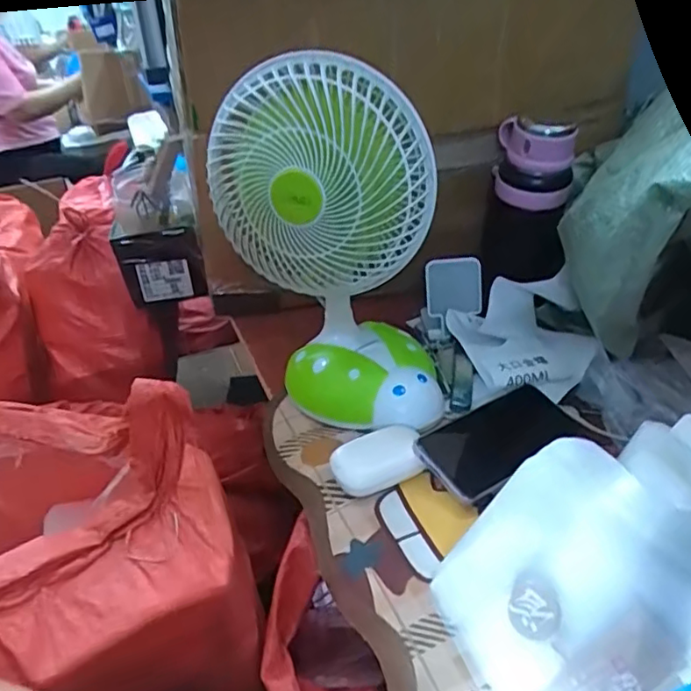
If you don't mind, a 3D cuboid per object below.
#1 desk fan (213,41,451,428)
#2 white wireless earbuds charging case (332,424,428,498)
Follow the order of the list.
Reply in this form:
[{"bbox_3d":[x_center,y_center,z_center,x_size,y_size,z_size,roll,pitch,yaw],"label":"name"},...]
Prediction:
[{"bbox_3d":[-0.006,-0.089,0.588,0.205,0.328,0.122,14,37,25],"label":"desk fan"},{"bbox_3d":[0.028,0.107,0.568,0.081,0.034,0.049,-15,35,-17],"label":"white wireless earbuds charging case"}]

